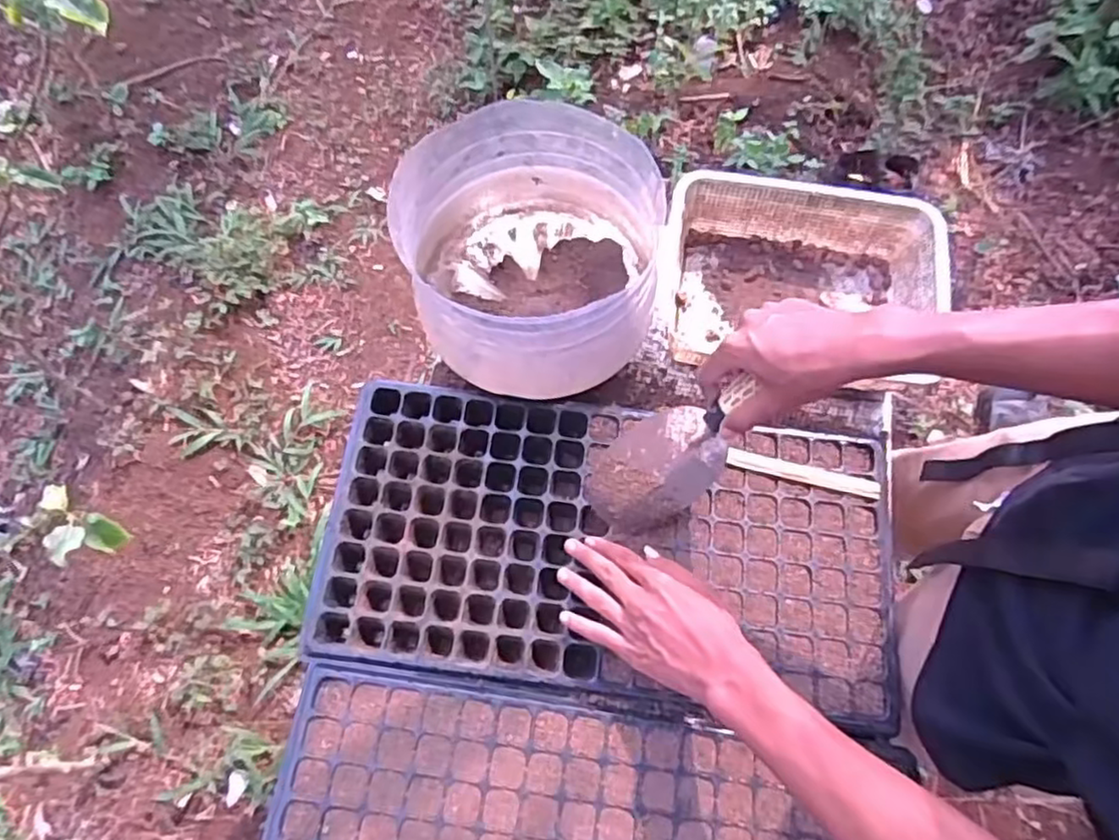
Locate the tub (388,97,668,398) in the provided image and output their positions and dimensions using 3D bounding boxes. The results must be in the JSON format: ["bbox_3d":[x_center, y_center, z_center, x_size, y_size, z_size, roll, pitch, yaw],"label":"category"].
[{"bbox_3d":[-0.030,-0.153,0.678,0.237,0.182,0.246,0,68,0],"label":"tub"}]

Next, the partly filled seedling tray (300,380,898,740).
[{"bbox_3d":[0.044,0.119,0.650,0.516,0.044,0.267,7,68,3],"label":"partly filled seedling tray"}]

